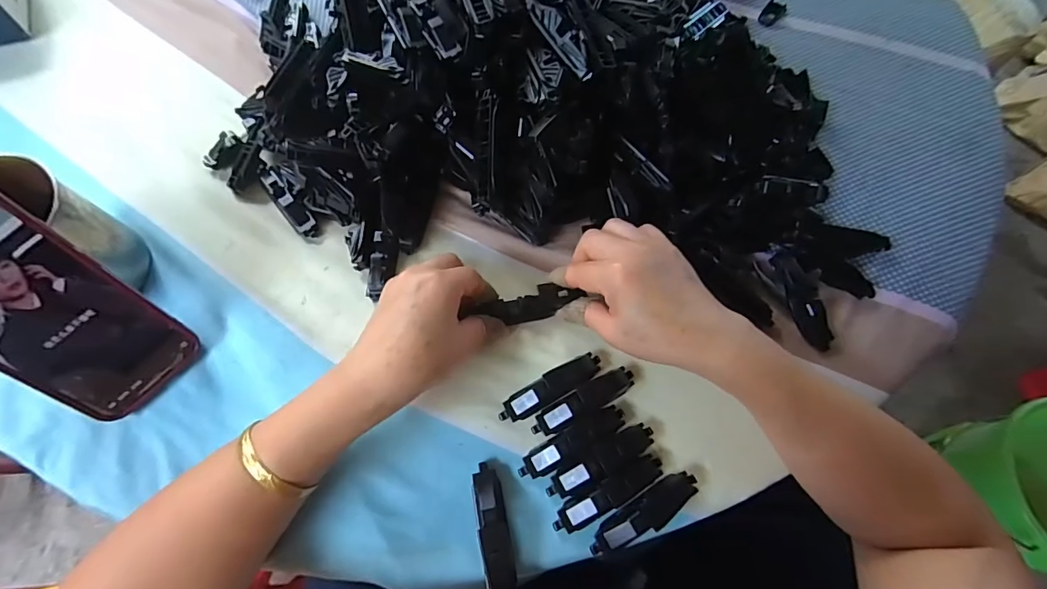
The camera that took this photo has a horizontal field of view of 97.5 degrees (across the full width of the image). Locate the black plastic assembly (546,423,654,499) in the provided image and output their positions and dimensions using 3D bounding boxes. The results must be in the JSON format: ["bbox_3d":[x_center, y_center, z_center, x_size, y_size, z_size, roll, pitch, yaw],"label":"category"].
[{"bbox_3d":[0.053,0.112,0.309,0.080,0.014,0.019,-26,71,-12],"label":"black plastic assembly"}]

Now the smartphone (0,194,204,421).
[{"bbox_3d":[-0.287,0.010,0.274,0.077,0.158,0.006,-47,41,-18],"label":"smartphone"}]

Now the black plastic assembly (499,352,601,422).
[{"bbox_3d":[0.021,0.066,0.327,0.080,0.015,0.019,-27,71,-12],"label":"black plastic assembly"}]

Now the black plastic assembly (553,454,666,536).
[{"bbox_3d":[0.057,0.130,0.300,0.080,0.016,0.017,-26,71,-12],"label":"black plastic assembly"}]

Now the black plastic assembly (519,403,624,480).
[{"bbox_3d":[0.035,0.101,0.314,0.080,0.015,0.020,-30,71,-13],"label":"black plastic assembly"}]

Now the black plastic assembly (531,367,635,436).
[{"bbox_3d":[0.043,0.075,0.325,0.079,0.013,0.020,-25,70,-12],"label":"black plastic assembly"}]

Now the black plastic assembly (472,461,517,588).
[{"bbox_3d":[-0.019,0.150,0.292,0.019,0.019,0.079,-10,68,-6],"label":"black plastic assembly"}]

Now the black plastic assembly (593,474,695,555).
[{"bbox_3d":[0.080,0.142,0.297,0.079,0.013,0.019,-29,71,-13],"label":"black plastic assembly"}]

